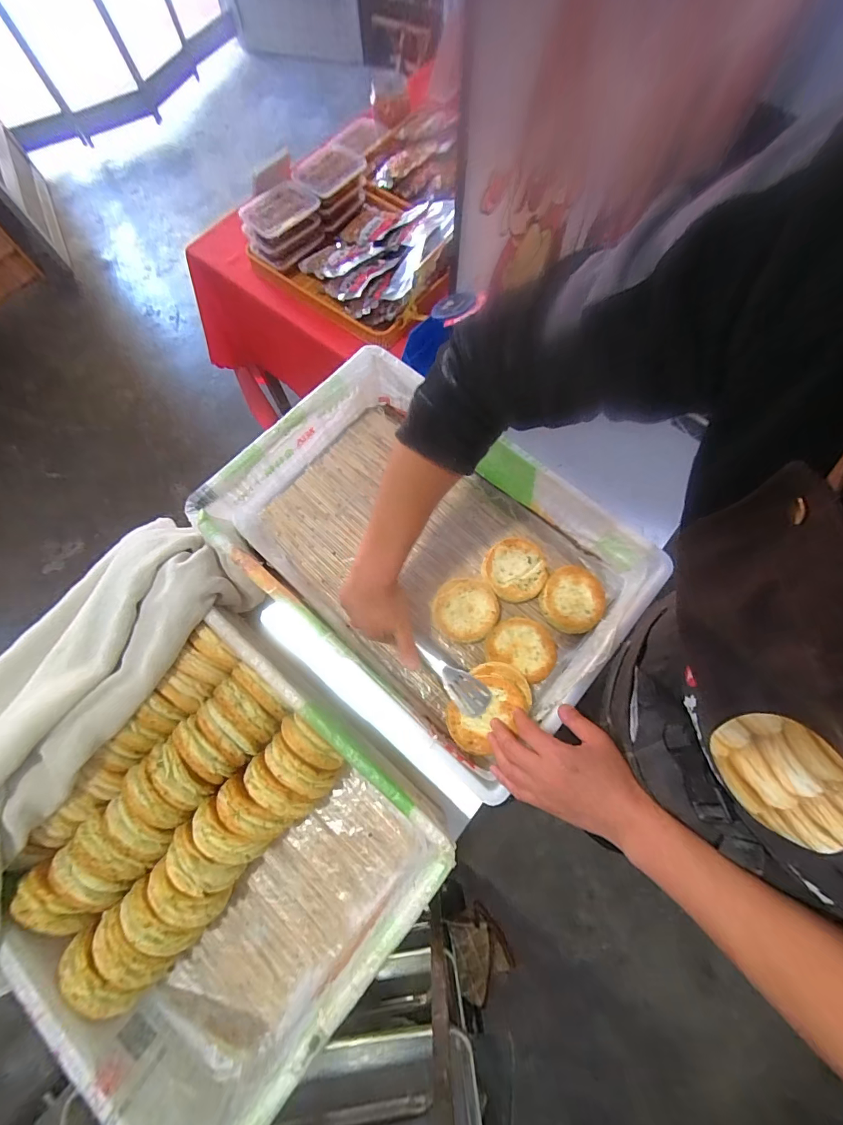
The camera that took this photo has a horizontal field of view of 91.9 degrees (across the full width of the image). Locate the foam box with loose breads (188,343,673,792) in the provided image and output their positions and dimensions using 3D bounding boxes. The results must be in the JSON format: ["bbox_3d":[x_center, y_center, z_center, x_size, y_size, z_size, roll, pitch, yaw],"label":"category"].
[{"bbox_3d":[0.003,-0.026,0.632,0.573,0.117,0.391,40,77,12],"label":"foam box with loose breads"}]

